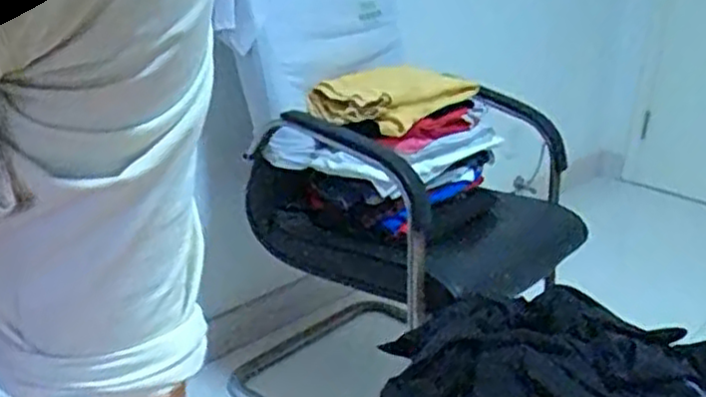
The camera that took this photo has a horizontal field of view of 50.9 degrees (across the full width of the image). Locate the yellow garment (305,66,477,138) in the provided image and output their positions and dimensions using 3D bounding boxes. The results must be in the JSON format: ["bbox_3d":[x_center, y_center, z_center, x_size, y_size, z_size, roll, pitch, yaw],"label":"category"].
[{"bbox_3d":[0.083,-0.212,1.508,0.235,0.091,0.266,21,26,37],"label":"yellow garment"}]

